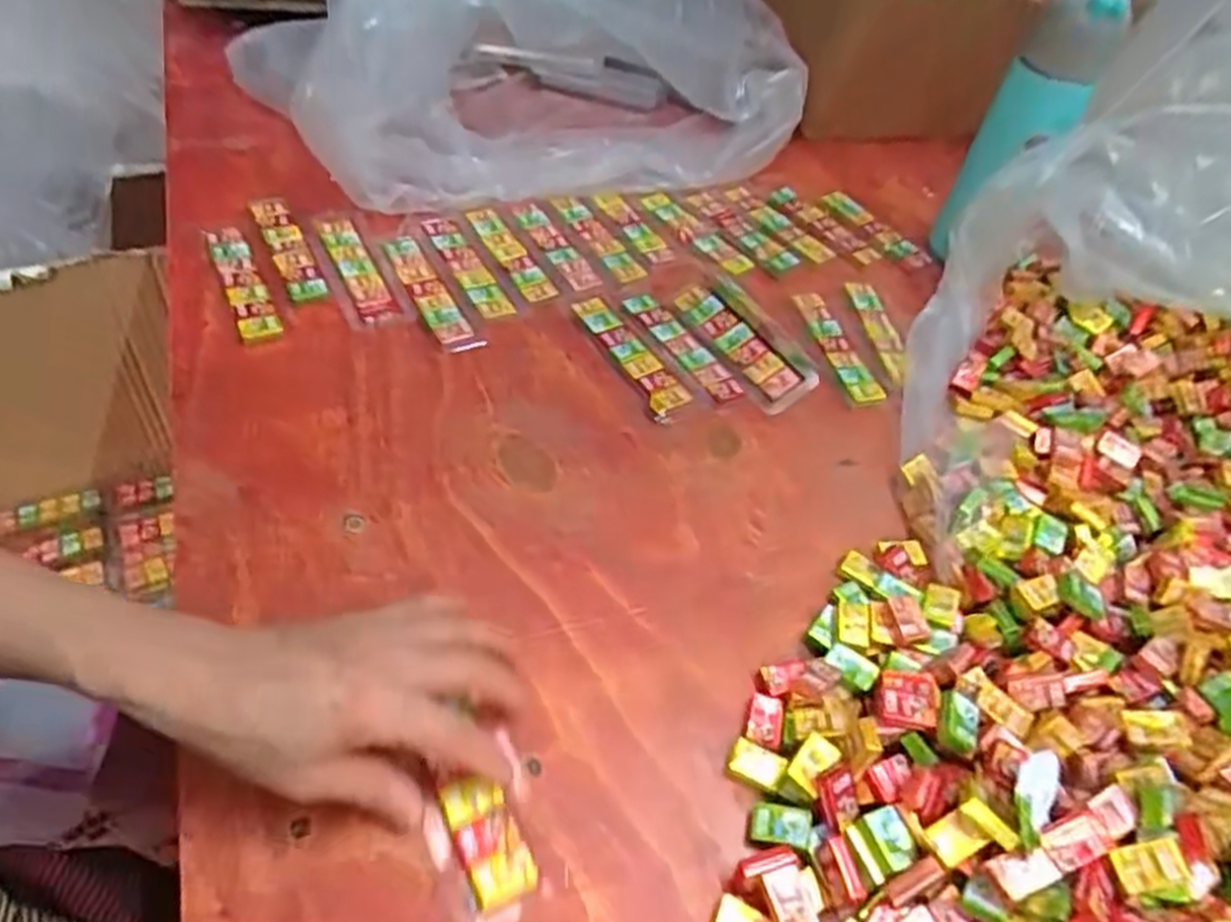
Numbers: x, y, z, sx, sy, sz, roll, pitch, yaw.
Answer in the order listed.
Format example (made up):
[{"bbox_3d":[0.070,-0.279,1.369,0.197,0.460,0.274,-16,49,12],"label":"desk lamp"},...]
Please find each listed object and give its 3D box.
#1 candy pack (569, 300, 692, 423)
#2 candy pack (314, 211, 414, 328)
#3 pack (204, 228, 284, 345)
[{"bbox_3d":[0.010,-0.074,0.554,0.028,0.007,0.122,-22,55,-22],"label":"candy pack"},{"bbox_3d":[-0.185,-0.143,0.573,0.034,0.009,0.143,-20,54,-21],"label":"candy pack"},{"bbox_3d":[-0.255,-0.122,0.544,0.025,0.012,0.118,-20,54,-21],"label":"pack"}]

